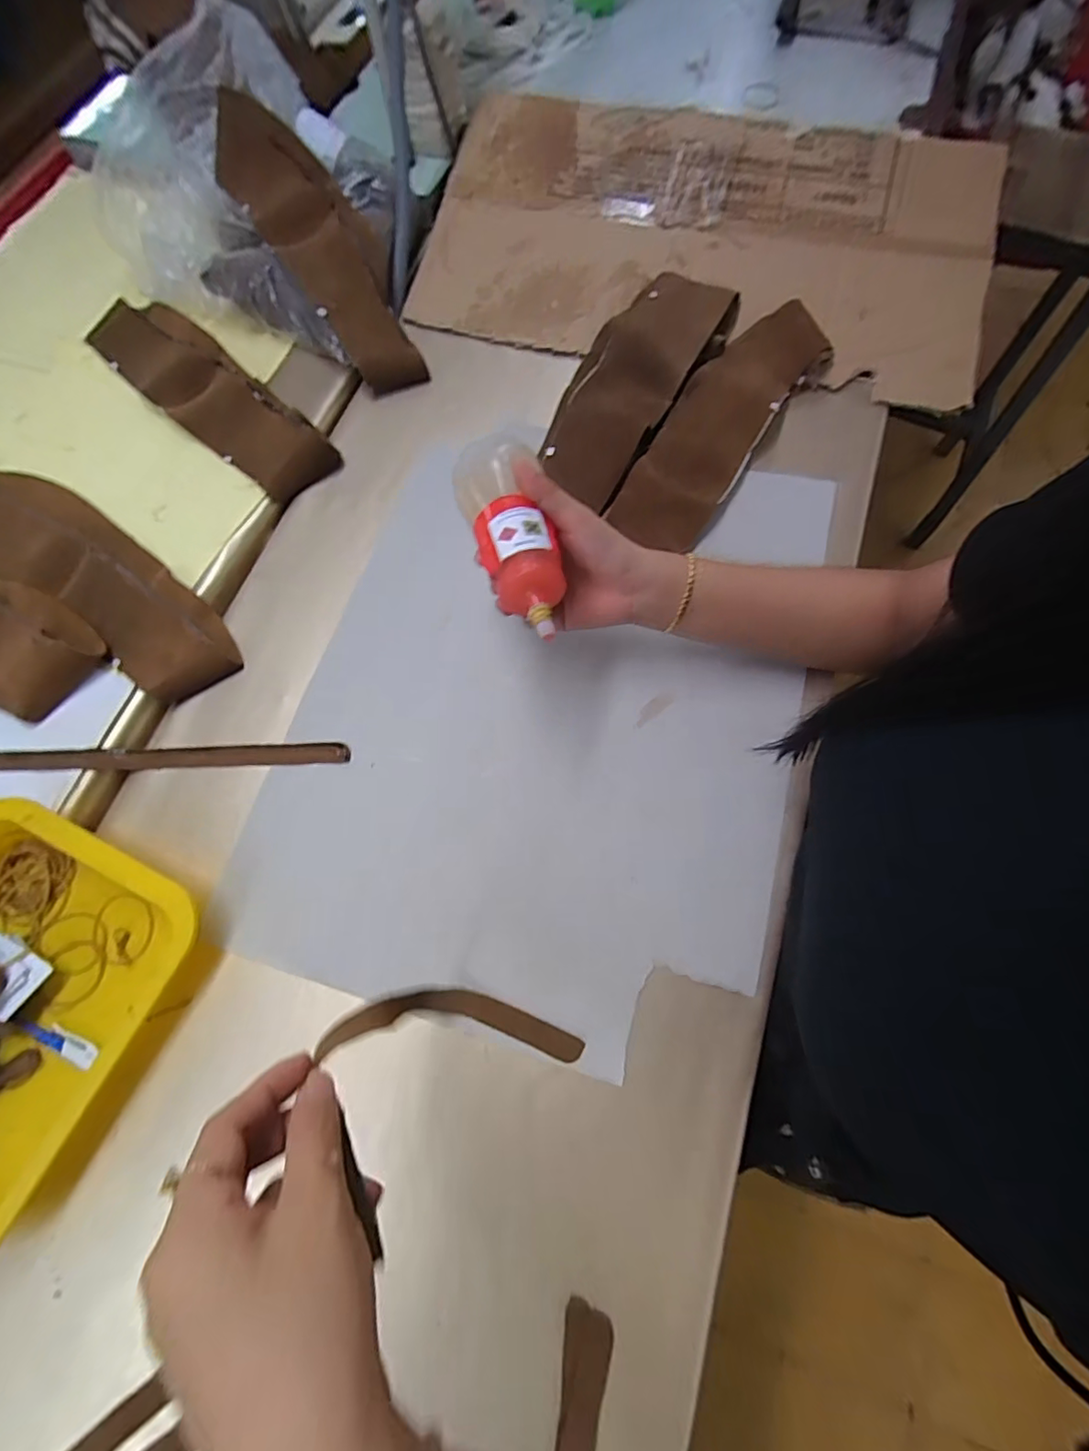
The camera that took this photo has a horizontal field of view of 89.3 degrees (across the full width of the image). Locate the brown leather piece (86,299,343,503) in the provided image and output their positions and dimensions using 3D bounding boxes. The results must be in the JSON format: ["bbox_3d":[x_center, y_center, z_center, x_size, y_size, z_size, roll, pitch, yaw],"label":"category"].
[{"bbox_3d":[-0.348,-0.345,0.566,0.325,0.030,0.088,42,77,13],"label":"brown leather piece"}]

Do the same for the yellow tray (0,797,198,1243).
[{"bbox_3d":[-0.370,0.199,0.377,0.189,0.046,0.251,25,74,9],"label":"yellow tray"}]

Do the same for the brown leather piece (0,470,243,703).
[{"bbox_3d":[-0.428,-0.148,0.503,0.370,0.028,0.100,31,75,11],"label":"brown leather piece"}]

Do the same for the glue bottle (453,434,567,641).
[{"bbox_3d":[-0.023,-0.128,0.370,0.049,0.044,0.149,-21,66,-6],"label":"glue bottle"}]

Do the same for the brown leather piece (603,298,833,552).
[{"bbox_3d":[0.167,-0.290,0.521,0.087,0.021,0.297,34,75,12],"label":"brown leather piece"}]

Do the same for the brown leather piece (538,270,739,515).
[{"bbox_3d":[0.089,-0.343,0.533,0.093,0.023,0.276,26,74,10],"label":"brown leather piece"}]

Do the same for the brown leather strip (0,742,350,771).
[{"bbox_3d":[-0.321,0.026,0.457,0.315,0.009,0.019,-2,71,1],"label":"brown leather strip"}]

